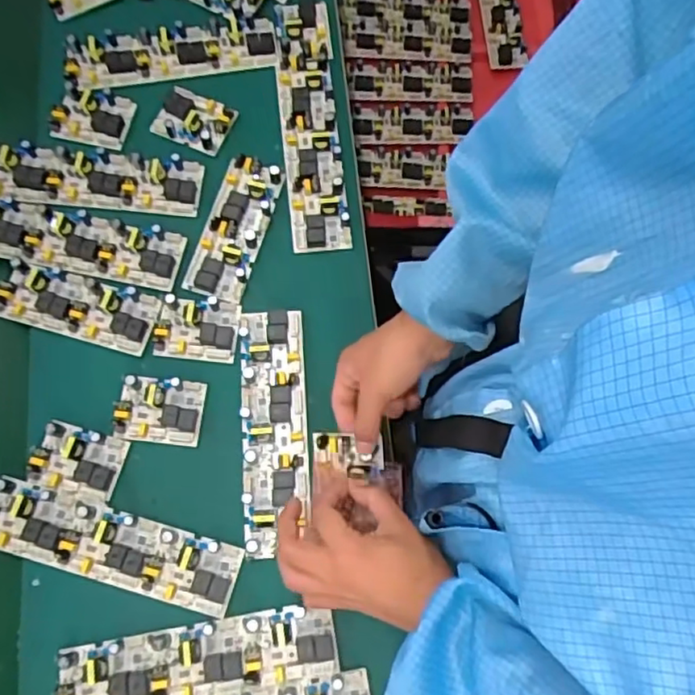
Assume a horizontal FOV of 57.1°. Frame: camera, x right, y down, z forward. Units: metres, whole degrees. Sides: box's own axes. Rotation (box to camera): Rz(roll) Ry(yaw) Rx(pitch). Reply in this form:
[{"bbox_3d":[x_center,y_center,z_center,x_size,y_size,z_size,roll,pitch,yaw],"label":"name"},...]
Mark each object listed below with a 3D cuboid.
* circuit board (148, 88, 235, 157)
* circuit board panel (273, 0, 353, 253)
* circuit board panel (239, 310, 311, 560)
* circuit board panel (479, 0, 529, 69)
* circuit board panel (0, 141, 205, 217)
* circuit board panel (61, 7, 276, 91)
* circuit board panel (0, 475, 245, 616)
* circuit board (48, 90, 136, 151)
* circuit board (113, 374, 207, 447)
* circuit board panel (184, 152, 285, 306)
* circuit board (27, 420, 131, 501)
[{"bbox_3d":[-0.171,-0.257,0.712,0.082,0.016,0.061,22,73,4],"label":"circuit board"},{"bbox_3d":[-0.042,-0.260,0.717,0.062,0.014,0.321,-5,73,-4],"label":"circuit board panel"},{"bbox_3d":[-0.071,0.075,0.614,0.061,0.021,0.231,-3,73,-3],"label":"circuit board panel"},{"bbox_3d":[0.262,-0.592,1.099,0.062,0.018,0.245,-3,73,-1],"label":"circuit board panel"},{"bbox_3d":[-0.280,-0.182,0.687,0.238,0.017,0.062,4,73,-1],"label":"circuit board panel"},{"bbox_3d":[-0.205,-0.345,0.741,0.234,0.014,0.067,-10,74,-5],"label":"circuit board panel"},{"bbox_3d":[-0.219,0.178,0.580,0.237,0.014,0.057,16,73,3],"label":"circuit board panel"},{"bbox_3d":[-0.285,-0.260,0.713,0.078,0.011,0.062,7,73,0],"label":"circuit board"},{"bbox_3d":[-0.183,0.059,0.615,0.080,0.023,0.062,5,73,-1],"label":"circuit board"},{"bbox_3d":[-0.120,-0.132,0.675,0.062,0.017,0.161,17,73,3],"label":"circuit board panel"},{"bbox_3d":[-0.258,0.109,0.605,0.082,0.018,0.066,15,73,2],"label":"circuit board"}]

